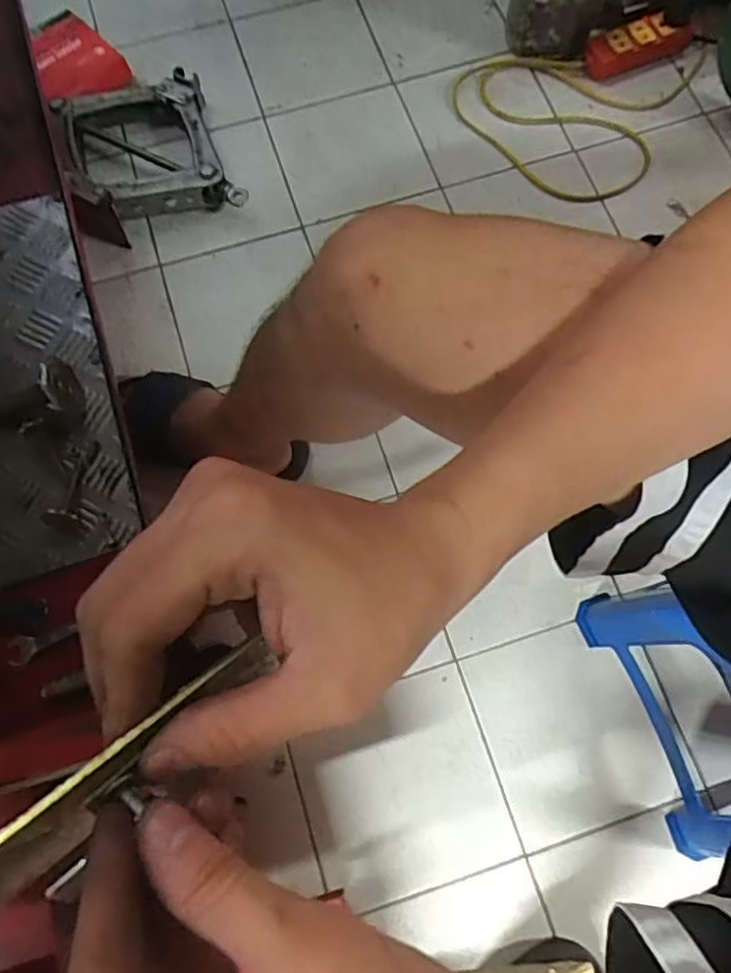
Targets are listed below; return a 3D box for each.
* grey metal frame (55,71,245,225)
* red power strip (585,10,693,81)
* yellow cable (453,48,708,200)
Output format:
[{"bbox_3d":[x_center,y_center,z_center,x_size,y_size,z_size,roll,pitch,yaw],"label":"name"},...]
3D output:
[{"bbox_3d":[-0.291,-0.455,0.886,0.203,0.086,0.212,-18,73,-5],"label":"grey metal frame"},{"bbox_3d":[0.389,-0.634,0.944,0.159,0.040,0.062,-18,73,-5],"label":"red power strip"},{"bbox_3d":[0.305,-0.512,0.937,0.356,0.023,0.245,2,73,1],"label":"yellow cable"}]

